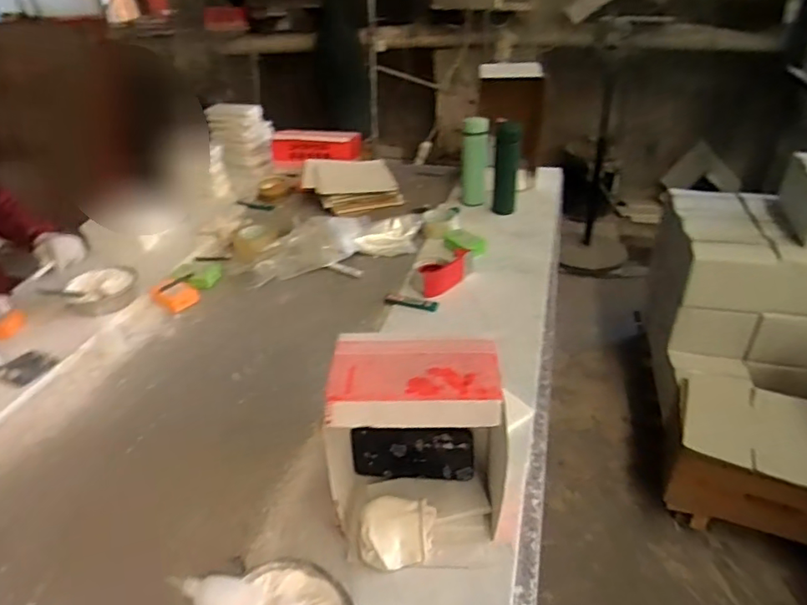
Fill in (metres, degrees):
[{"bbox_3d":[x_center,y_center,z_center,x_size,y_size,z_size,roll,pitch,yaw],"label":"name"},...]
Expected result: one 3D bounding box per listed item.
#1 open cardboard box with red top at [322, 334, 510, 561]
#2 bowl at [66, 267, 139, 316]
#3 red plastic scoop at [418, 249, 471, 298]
[{"bbox_3d":[0.017,0.167,0.671,0.198,0.254,0.185,-1,34,3],"label":"open cardboard box with red top"},{"bbox_3d":[-0.638,-0.027,1.172,0.142,0.045,0.139,-21,39,-24],"label":"bowl"},{"bbox_3d":[0.086,-0.056,1.172,0.063,0.055,0.126,22,41,32],"label":"red plastic scoop"}]

